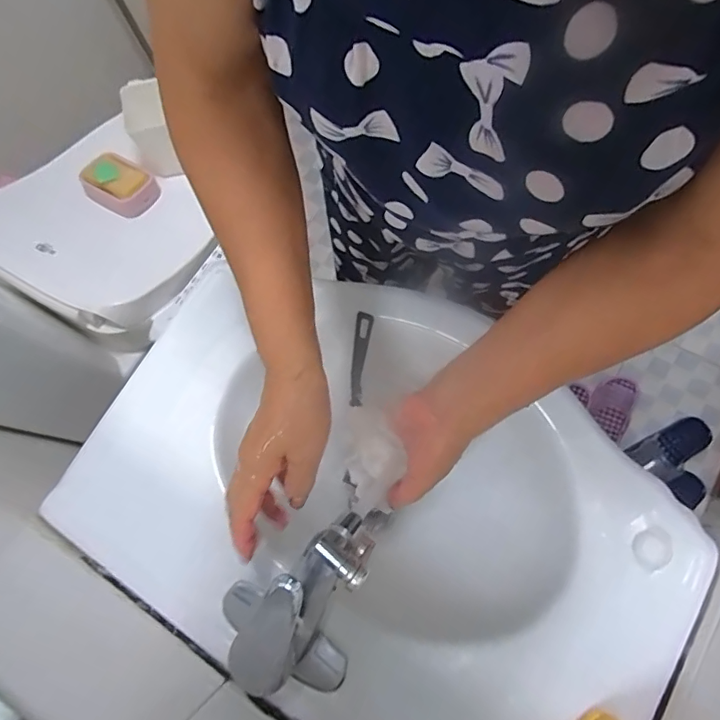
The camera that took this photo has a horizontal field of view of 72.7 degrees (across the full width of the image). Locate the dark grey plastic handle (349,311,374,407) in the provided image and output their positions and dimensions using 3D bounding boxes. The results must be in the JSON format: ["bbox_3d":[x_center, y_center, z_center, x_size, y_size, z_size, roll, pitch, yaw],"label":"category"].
[{"bbox_3d":[0.000,0.000,0.531,0.017,0.011,0.103,8,104,5],"label":"dark grey plastic handle"}]

